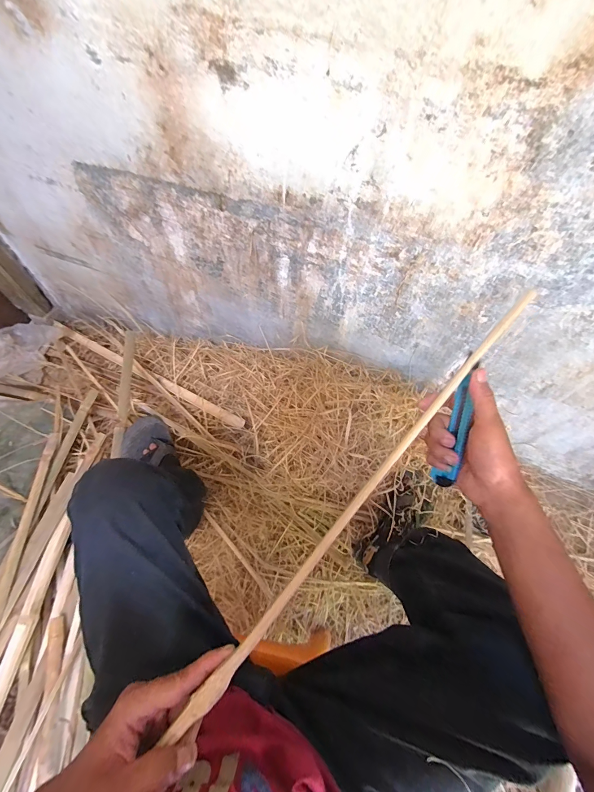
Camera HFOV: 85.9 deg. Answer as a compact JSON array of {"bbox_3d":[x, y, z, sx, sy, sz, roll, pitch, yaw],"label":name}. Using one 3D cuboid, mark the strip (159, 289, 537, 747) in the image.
[{"bbox_3d":[0.072,0.076,0.285,0.014,0.009,0.488,39,80,16],"label":"strip"}]

